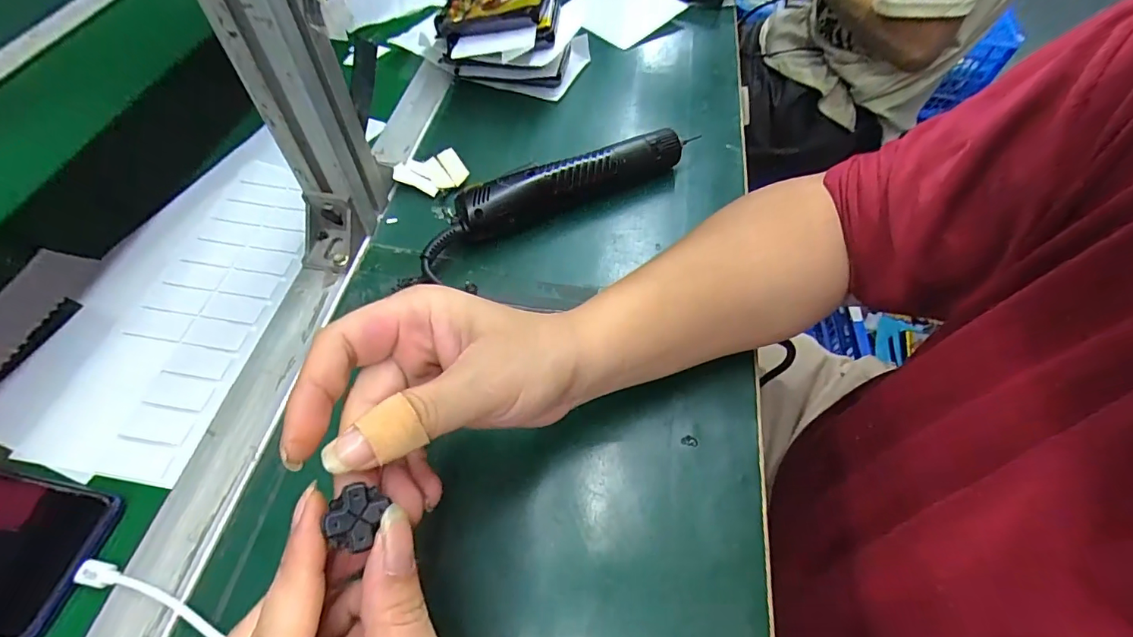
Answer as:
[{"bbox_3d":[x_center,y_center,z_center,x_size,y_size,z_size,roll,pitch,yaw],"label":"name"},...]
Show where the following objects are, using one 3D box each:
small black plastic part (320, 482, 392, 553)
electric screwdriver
[{"bbox_3d":[-0.077,0.071,0.176,0.017,0.008,0.021,28,62,-14],"label":"small black plastic part"},{"bbox_3d":[0.015,-0.113,0.396,0.210,0.043,0.035,-22,60,-15],"label":"electric screwdriver"}]

